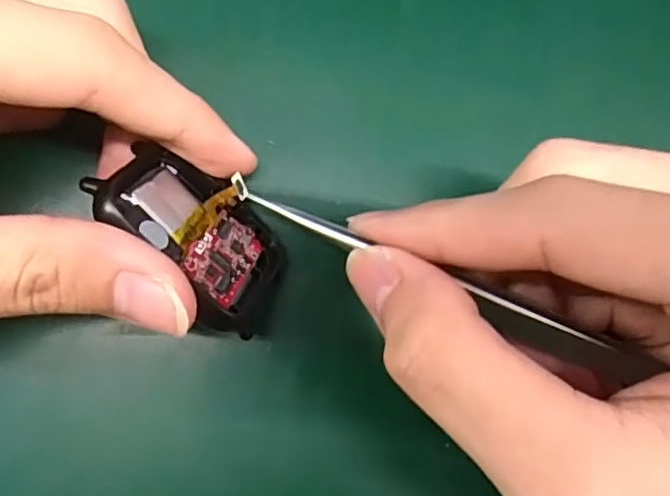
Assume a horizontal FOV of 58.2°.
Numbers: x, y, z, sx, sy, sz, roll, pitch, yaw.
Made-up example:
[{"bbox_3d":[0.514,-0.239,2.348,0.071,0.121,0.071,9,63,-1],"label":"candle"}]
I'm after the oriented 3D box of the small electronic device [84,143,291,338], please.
[{"bbox_3d":[-0.030,-0.005,0.142,0.007,0.039,0.047,-33,108,29],"label":"small electronic device"}]

